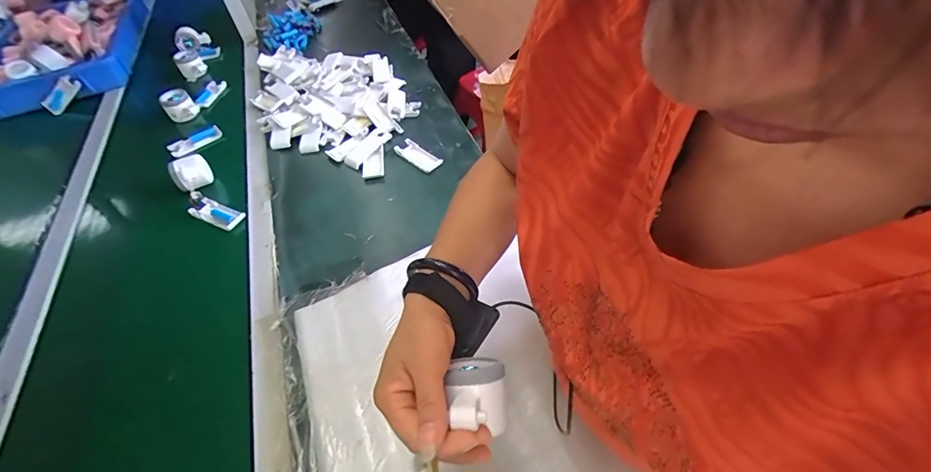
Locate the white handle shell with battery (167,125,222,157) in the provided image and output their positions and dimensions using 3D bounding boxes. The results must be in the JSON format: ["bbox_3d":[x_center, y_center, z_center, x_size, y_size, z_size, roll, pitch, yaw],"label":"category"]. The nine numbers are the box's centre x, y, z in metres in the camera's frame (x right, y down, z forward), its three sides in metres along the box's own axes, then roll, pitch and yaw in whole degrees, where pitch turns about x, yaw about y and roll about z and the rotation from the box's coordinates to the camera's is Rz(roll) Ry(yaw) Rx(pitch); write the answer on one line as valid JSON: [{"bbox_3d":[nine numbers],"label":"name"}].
[{"bbox_3d":[-0.580,-0.204,0.878,0.105,0.031,0.018,-35,56,-22],"label":"white handle shell with battery"}]

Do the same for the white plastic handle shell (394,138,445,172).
[{"bbox_3d":[-0.095,-0.159,0.802,0.103,0.009,0.042,35,61,29],"label":"white plastic handle shell"}]

